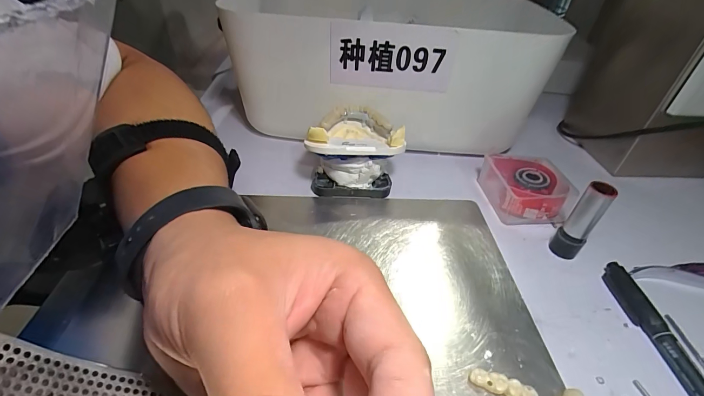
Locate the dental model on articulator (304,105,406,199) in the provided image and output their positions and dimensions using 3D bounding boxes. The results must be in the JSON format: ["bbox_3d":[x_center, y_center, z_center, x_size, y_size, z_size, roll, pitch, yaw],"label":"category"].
[{"bbox_3d":[0.004,-0.039,0.291,0.075,0.056,0.067,7,40,3],"label":"dental model on articulator"}]

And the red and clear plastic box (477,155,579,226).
[{"bbox_3d":[0.144,-0.008,0.284,0.054,0.033,0.056,4,40,0],"label":"red and clear plastic box"}]

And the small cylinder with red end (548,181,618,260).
[{"bbox_3d":[0.157,0.018,0.232,0.013,0.062,0.016,-17,44,-23],"label":"small cylinder with red end"}]

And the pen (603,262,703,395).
[{"bbox_3d":[0.177,0.092,0.182,0.012,0.011,0.138,4,40,-1],"label":"pen"}]

